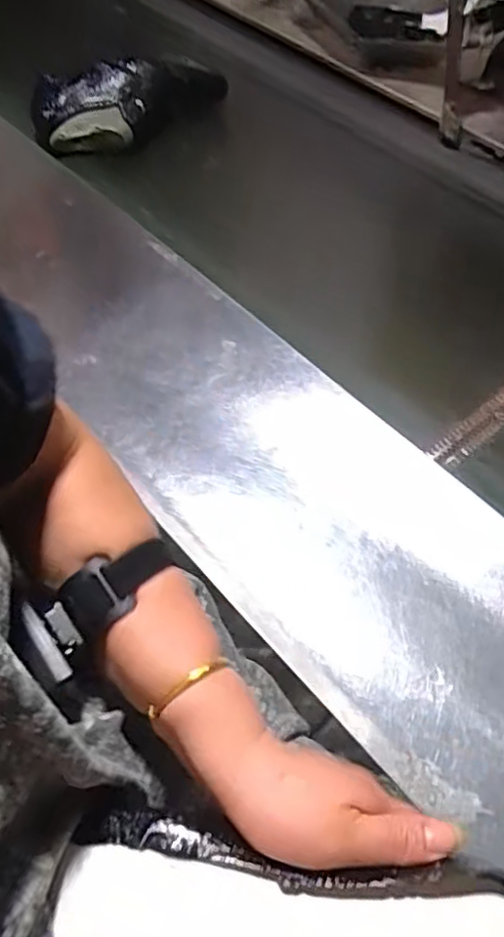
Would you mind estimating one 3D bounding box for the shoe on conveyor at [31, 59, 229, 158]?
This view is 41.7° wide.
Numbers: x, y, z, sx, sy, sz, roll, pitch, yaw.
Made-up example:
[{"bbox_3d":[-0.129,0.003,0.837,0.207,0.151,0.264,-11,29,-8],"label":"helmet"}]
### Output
[{"bbox_3d":[-0.163,-0.505,0.896,0.273,0.082,0.091,-31,61,-16],"label":"shoe on conveyor"}]

